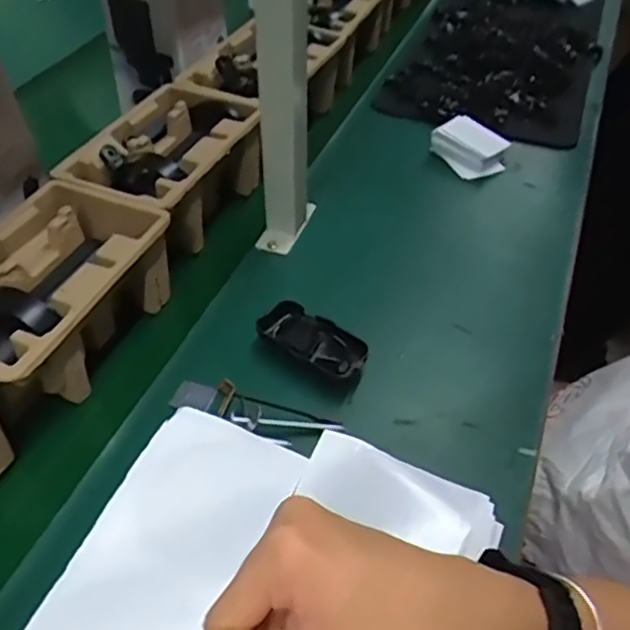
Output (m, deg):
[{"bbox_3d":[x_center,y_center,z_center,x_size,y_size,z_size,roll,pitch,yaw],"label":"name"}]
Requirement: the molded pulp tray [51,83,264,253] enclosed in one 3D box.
[{"bbox_3d":[-0.161,-0.164,0.746,0.168,0.094,0.217,19,49,14],"label":"molded pulp tray"}]

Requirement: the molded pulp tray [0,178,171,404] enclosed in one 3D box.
[{"bbox_3d":[-0.252,-0.016,0.606,0.155,0.095,0.221,19,49,14],"label":"molded pulp tray"}]

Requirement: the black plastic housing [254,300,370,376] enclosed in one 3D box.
[{"bbox_3d":[-0.001,0.025,0.624,0.109,0.026,0.053,30,52,23],"label":"black plastic housing"}]

